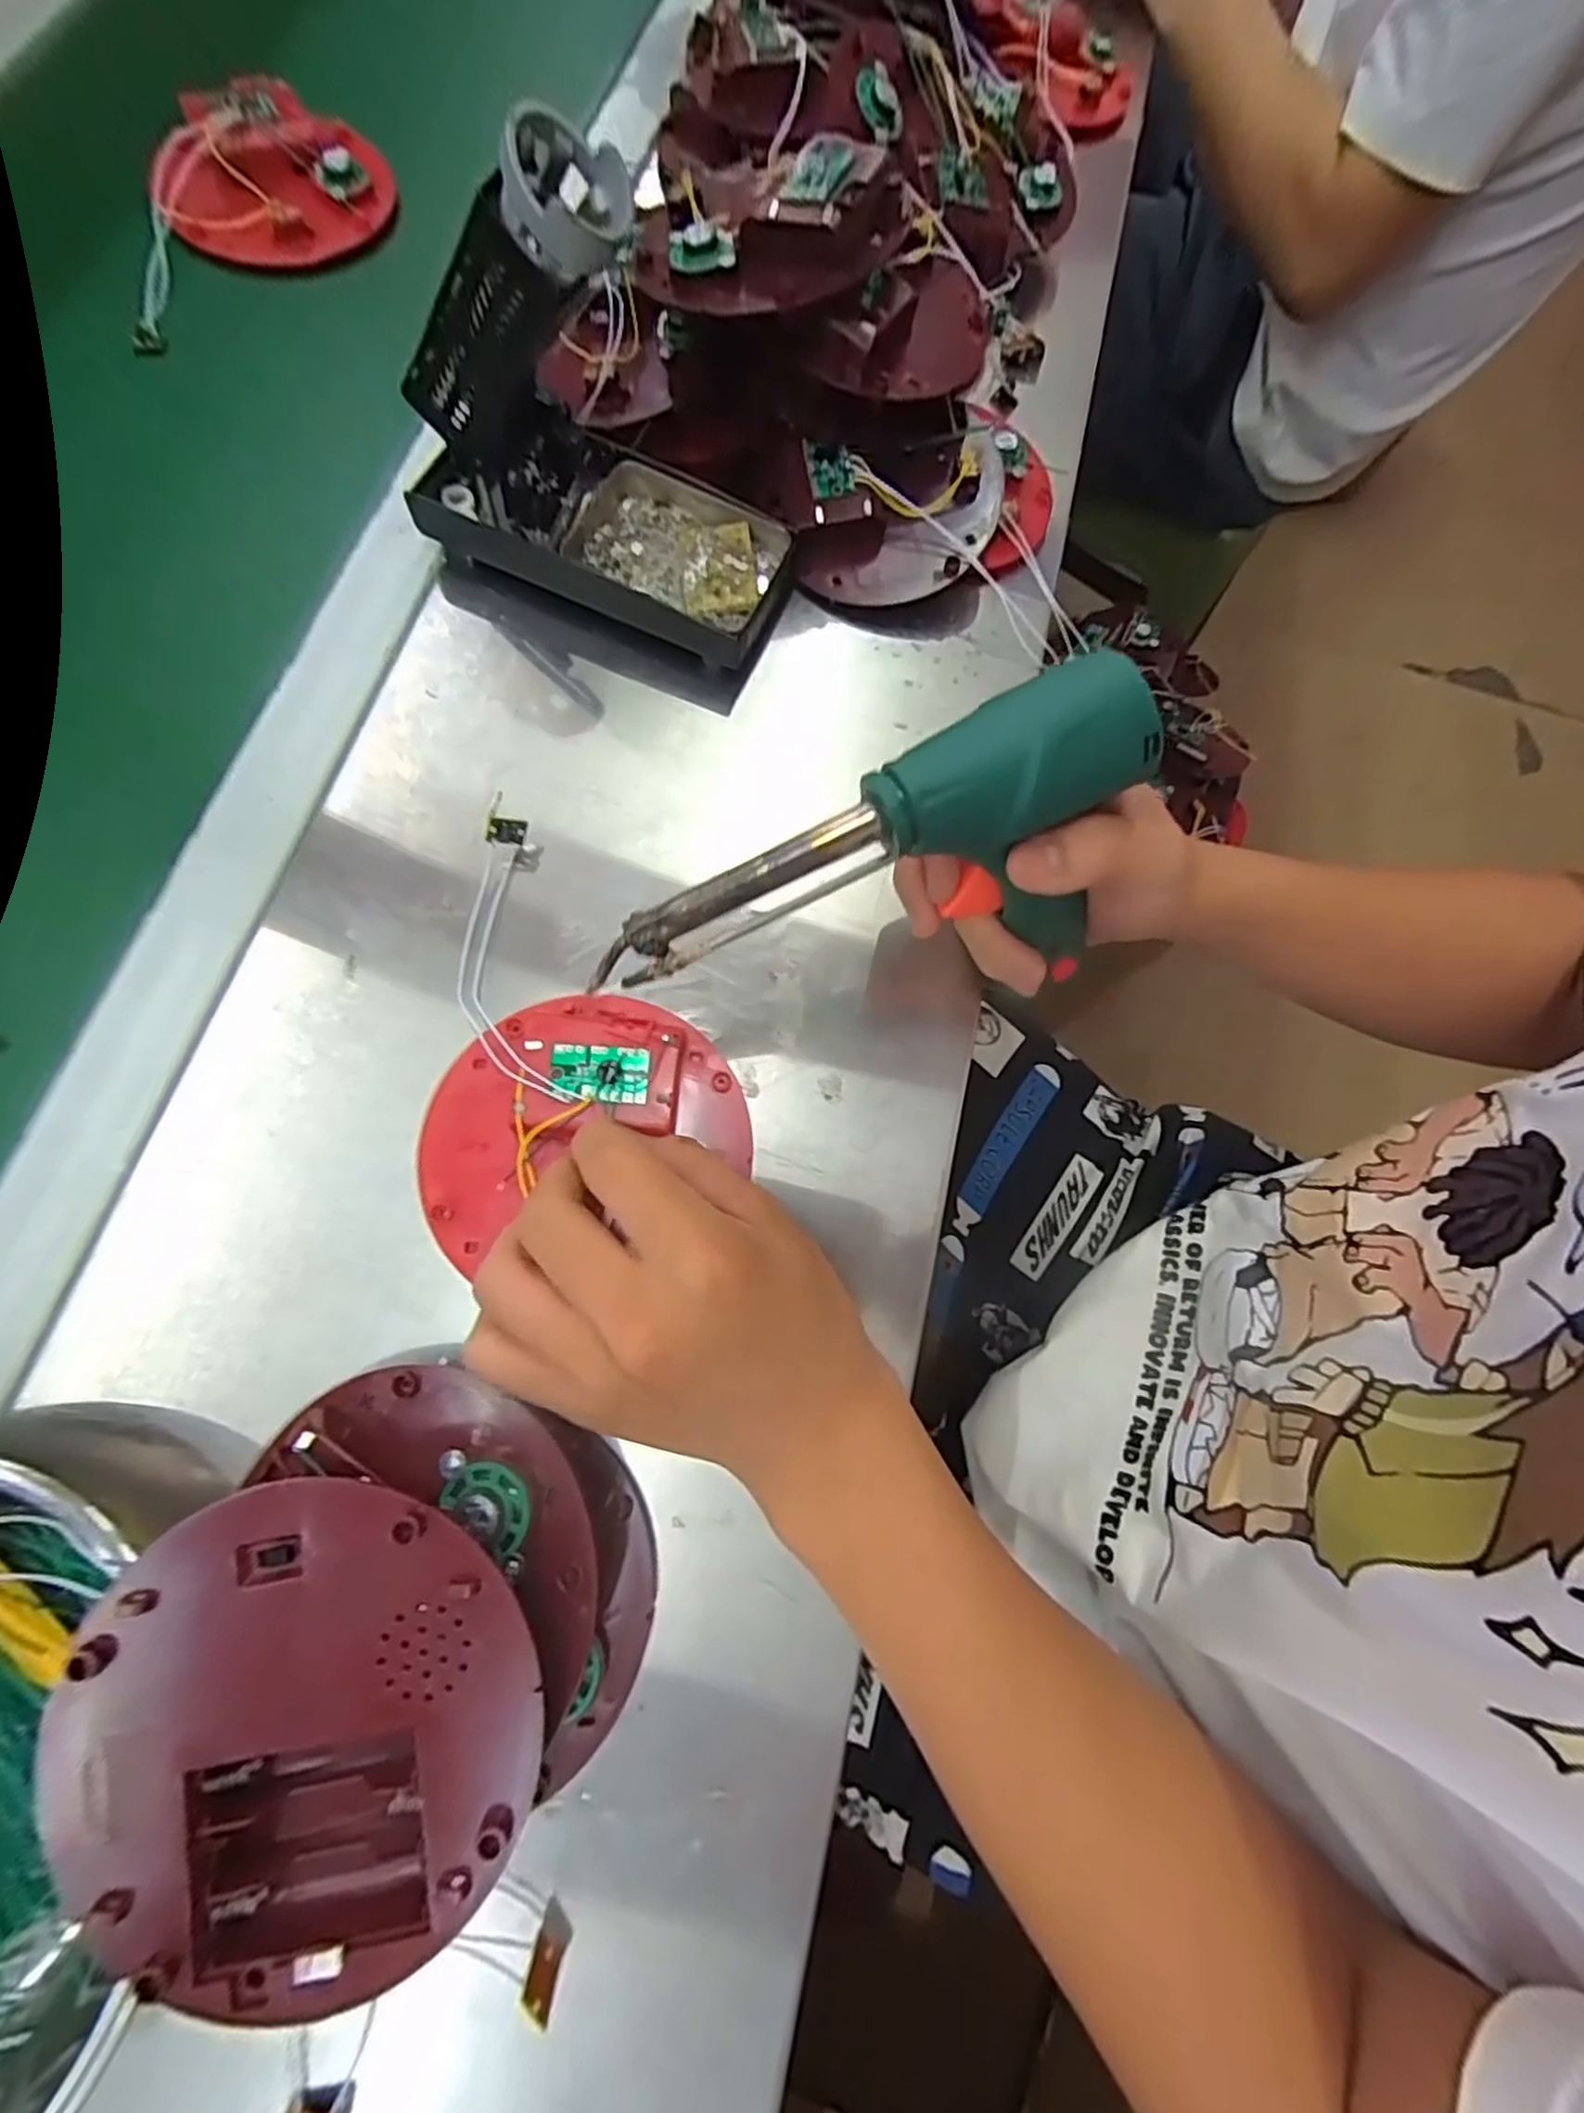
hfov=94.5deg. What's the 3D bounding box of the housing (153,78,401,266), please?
[{"bbox_3d":[-0.279,-0.470,0.391,0.111,0.031,0.089,-7,74,-8],"label":"housing"}]

